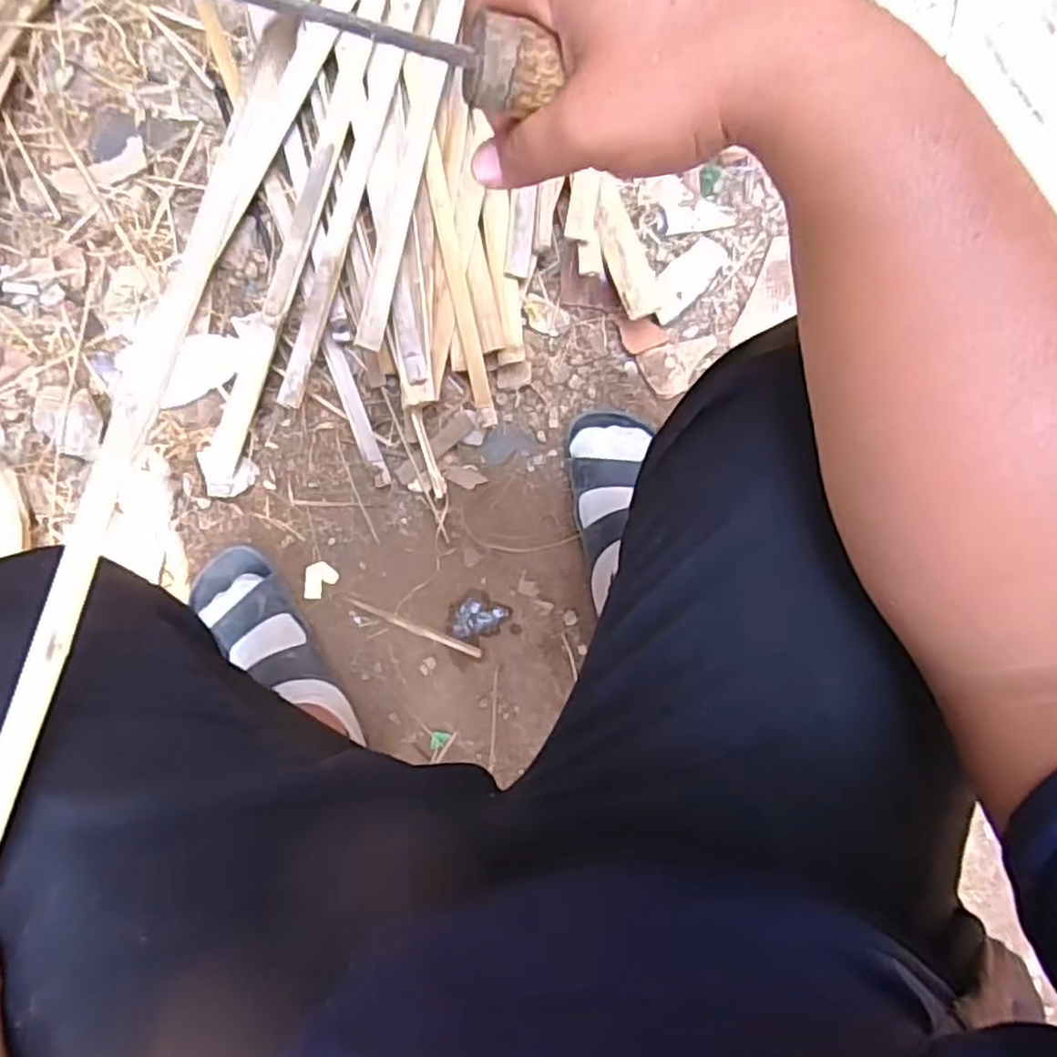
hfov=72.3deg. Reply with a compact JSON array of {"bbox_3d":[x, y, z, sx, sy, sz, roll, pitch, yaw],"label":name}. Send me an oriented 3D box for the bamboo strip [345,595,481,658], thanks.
[{"bbox_3d":[-0.115,0.099,0.720,0.144,0.004,0.010,23,85,1],"label":"bamboo strip"}]

